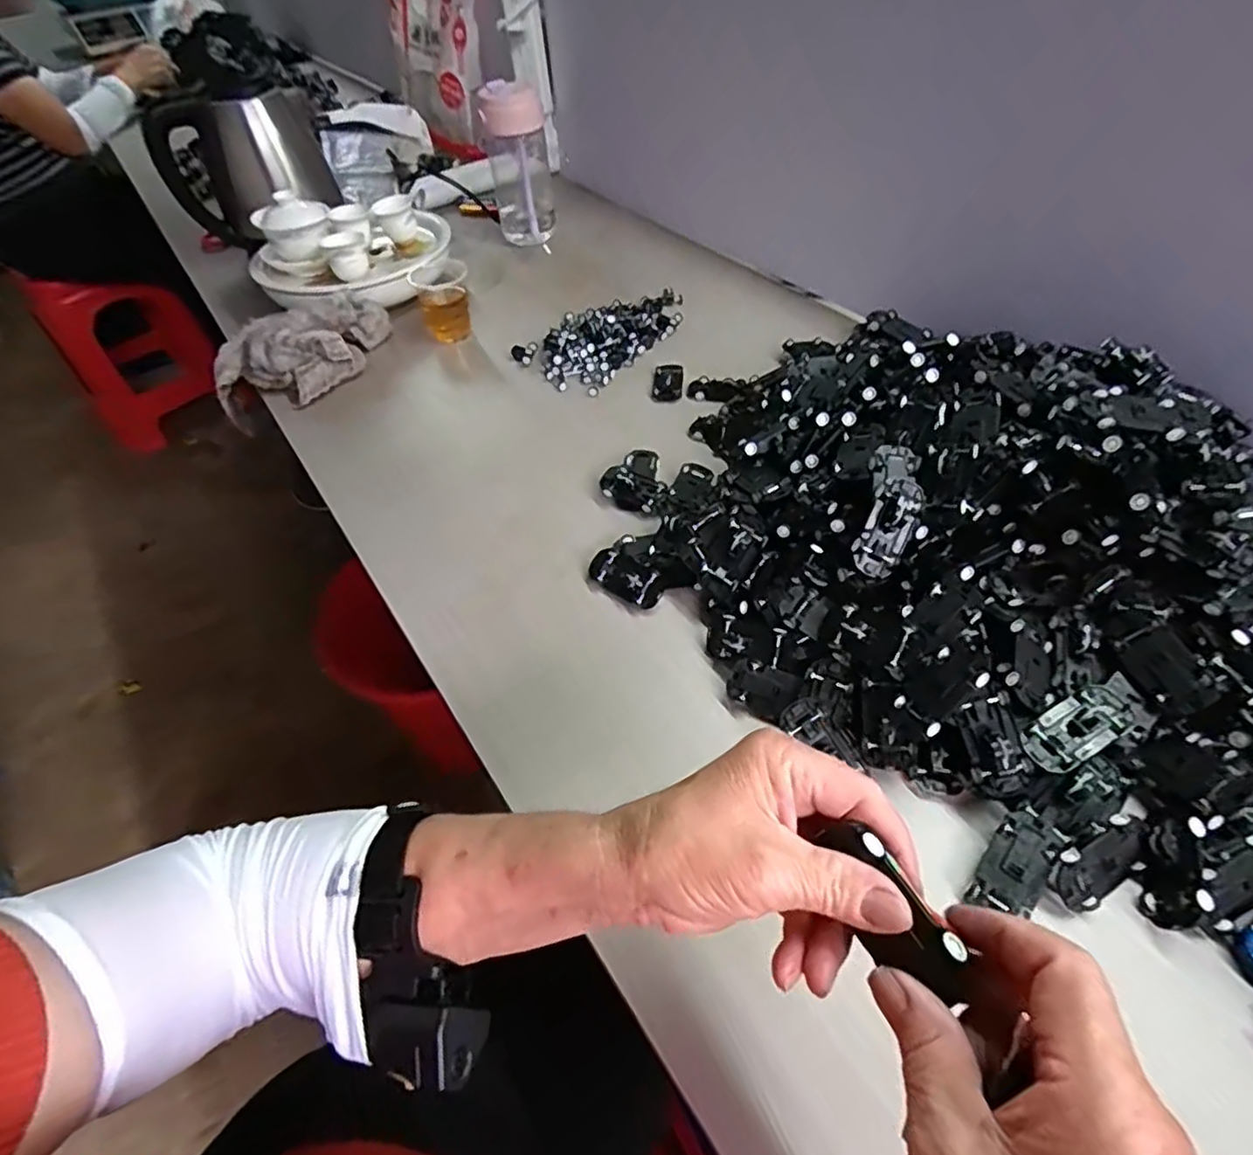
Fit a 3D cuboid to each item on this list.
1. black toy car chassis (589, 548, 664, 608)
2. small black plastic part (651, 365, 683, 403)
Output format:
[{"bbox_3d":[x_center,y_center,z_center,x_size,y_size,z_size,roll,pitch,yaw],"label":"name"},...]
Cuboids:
[{"bbox_3d":[0.000,0.000,0.511,0.061,0.020,0.027,31,59,28],"label":"black toy car chassis"},{"bbox_3d":[0.044,-0.207,0.694,0.032,0.013,0.053,1,49,6],"label":"small black plastic part"}]

